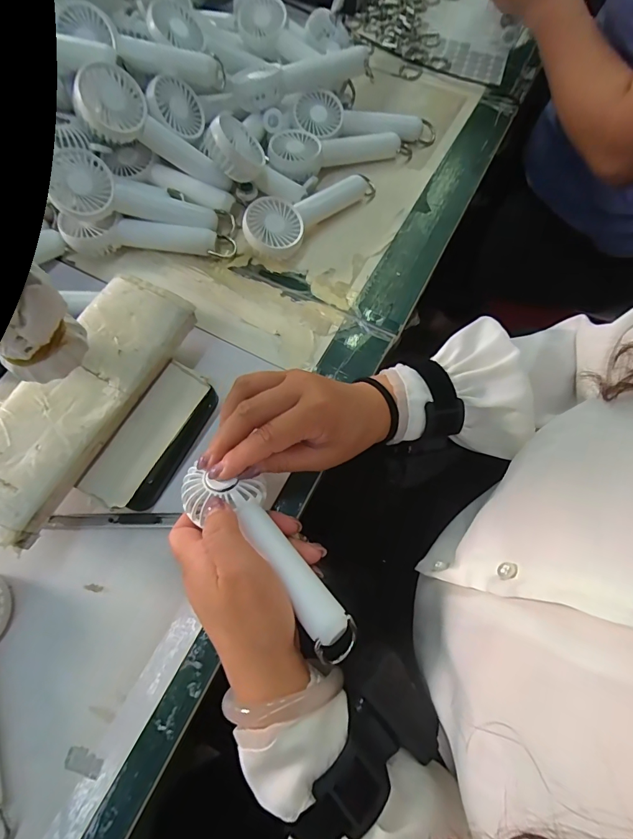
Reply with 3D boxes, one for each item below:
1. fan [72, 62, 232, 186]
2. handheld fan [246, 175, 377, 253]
[{"bbox_3d":[-0.154,-0.274,0.397,0.143,0.032,0.053,23,63,-35],"label":"fan"},{"bbox_3d":[-0.005,-0.219,0.416,0.049,0.038,0.161,42,73,14],"label":"handheld fan"}]

